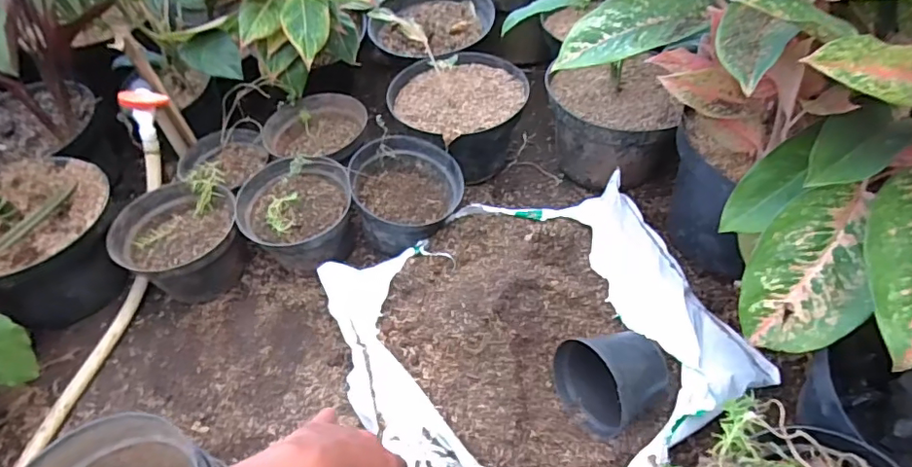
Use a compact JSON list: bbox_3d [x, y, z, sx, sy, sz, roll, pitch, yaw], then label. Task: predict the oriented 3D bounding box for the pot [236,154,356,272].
[{"bbox_3d":[-0.239,-0.022,0.853,0.162,0.143,0.171,-2,50,2],"label":"pot"}]

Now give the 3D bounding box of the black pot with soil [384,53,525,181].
[{"bbox_3d":[0.005,-0.200,0.960,0.223,0.136,0.226,-2,50,2],"label":"black pot with soil"}]

